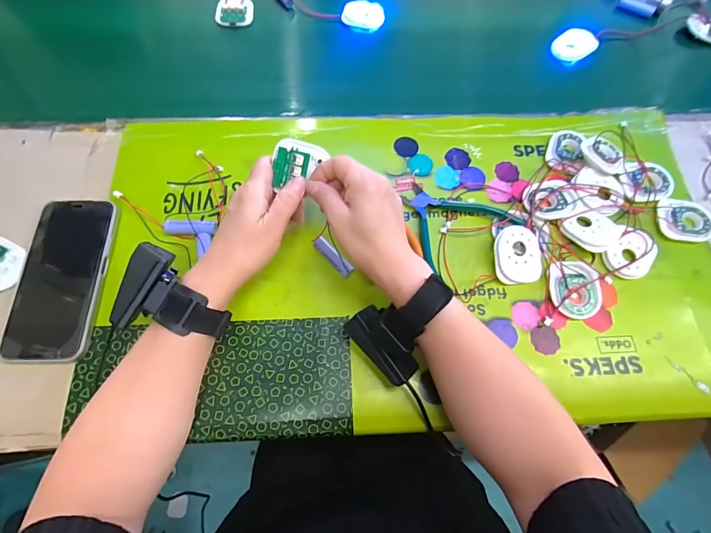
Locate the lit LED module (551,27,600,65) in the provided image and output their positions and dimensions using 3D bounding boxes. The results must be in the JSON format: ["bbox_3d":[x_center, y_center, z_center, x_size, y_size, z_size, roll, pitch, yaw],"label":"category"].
[{"bbox_3d":[0.301,-0.306,0.523,0.059,0.014,0.042,-23,84,3],"label":"lit LED module"}]

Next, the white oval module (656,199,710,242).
[{"bbox_3d":[0.359,-0.051,0.408,0.057,0.009,0.048,7,68,1],"label":"white oval module"}]

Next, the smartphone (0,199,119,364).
[{"bbox_3d":[-0.282,0.009,0.362,0.076,0.014,0.160,1,68,-1],"label":"smartphone"}]

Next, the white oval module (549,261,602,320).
[{"bbox_3d":[0.218,0.022,0.373,0.048,0.016,0.058,2,68,0],"label":"white oval module"}]

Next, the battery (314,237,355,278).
[{"bbox_3d":[-0.022,-0.009,0.377,0.012,0.013,0.049,-42,74,-16],"label":"battery"}]

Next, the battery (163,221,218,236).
[{"bbox_3d":[-0.171,-0.040,0.389,0.048,0.012,0.013,-2,67,-16],"label":"battery"}]

